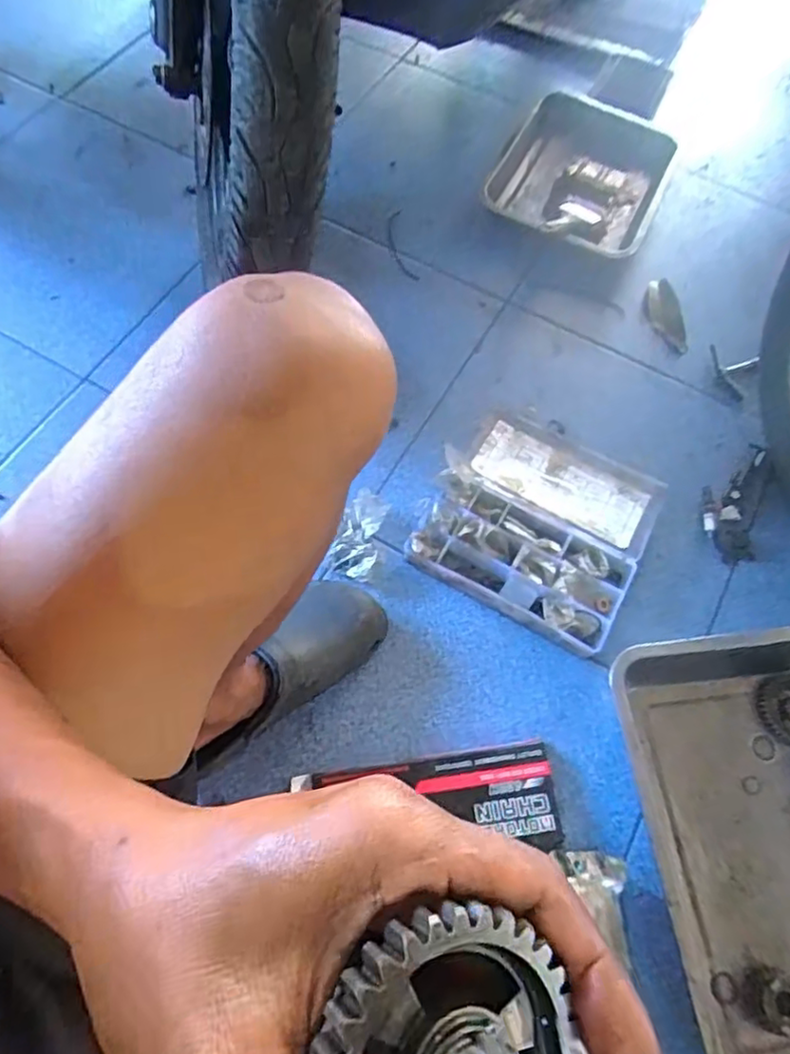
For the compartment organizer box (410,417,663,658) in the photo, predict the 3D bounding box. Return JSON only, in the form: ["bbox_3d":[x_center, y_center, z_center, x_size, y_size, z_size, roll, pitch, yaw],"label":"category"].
[{"bbox_3d":[0.165,-0.009,0.728,0.228,0.045,0.233,27,67,10],"label":"compartment organizer box"}]

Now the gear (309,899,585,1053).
[{"bbox_3d":[0.010,0.113,0.136,0.057,0.015,0.057,6,76,-25],"label":"gear"}]

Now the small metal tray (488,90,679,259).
[{"bbox_3d":[0.283,-0.530,0.974,0.239,0.051,0.307,23,66,9],"label":"small metal tray"}]

